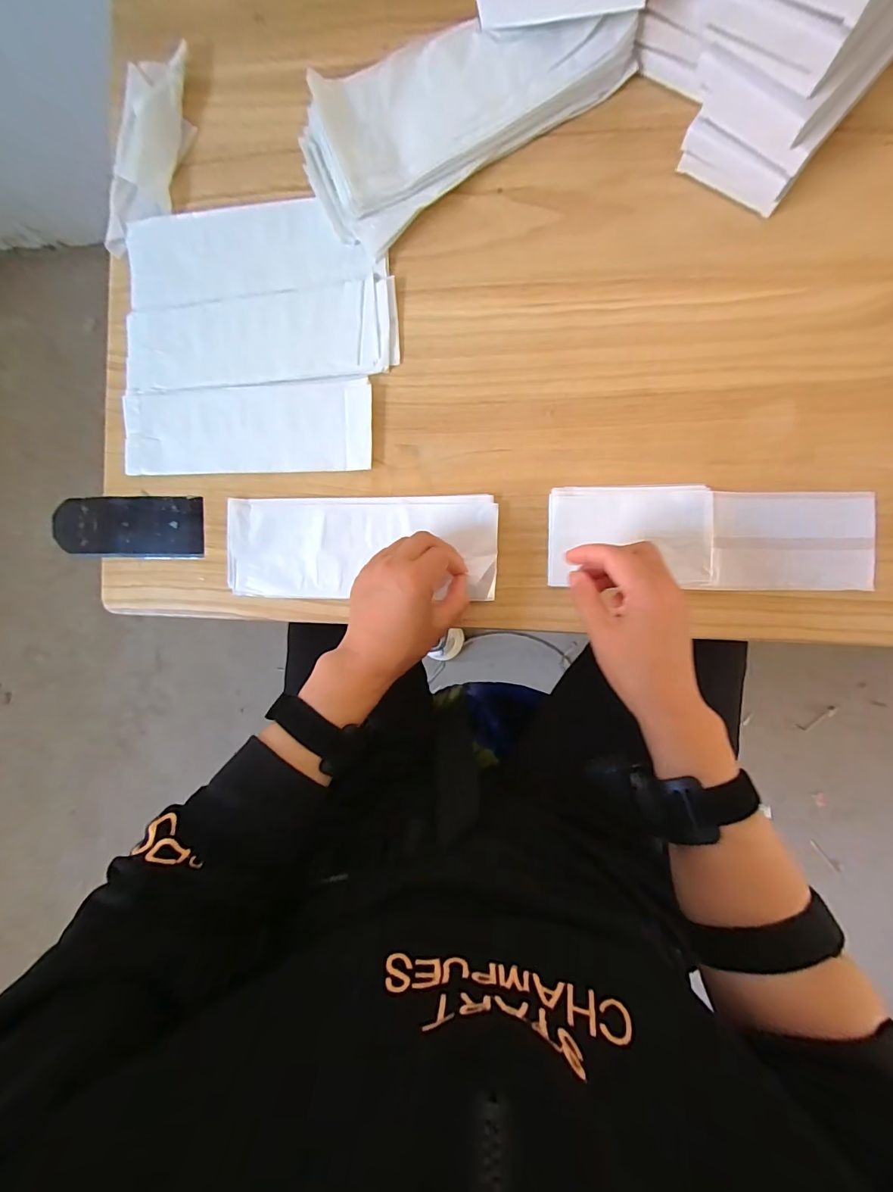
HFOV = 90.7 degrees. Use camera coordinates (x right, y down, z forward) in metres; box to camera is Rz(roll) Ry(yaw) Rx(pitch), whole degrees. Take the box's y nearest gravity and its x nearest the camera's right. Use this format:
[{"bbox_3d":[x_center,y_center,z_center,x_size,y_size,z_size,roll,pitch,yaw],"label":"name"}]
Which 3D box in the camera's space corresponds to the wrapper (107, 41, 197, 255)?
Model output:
[{"bbox_3d":[-0.287,-0.424,0.421,0.062,0.018,0.180,16,92,8],"label":"wrapper"}]

